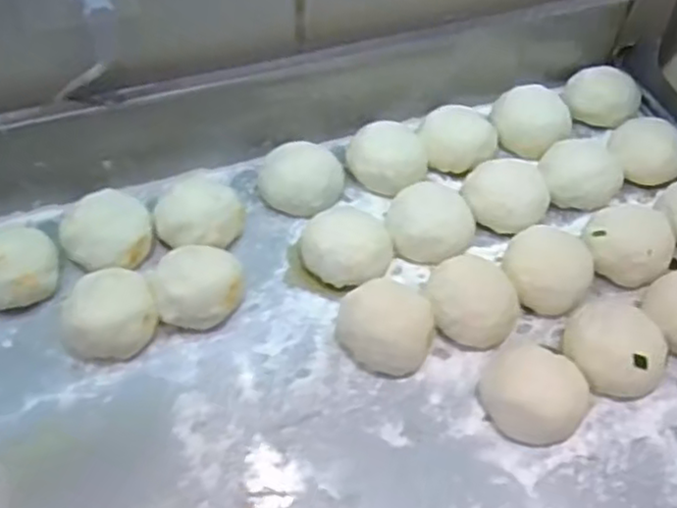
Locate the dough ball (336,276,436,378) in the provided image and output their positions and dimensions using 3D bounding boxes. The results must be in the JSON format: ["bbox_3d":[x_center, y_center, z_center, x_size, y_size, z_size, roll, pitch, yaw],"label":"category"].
[{"bbox_3d":[0.035,0.055,0.551,0.078,0.050,0.057,26,57,16],"label":"dough ball"}]

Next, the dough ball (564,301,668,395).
[{"bbox_3d":[0.213,0.071,0.550,0.069,0.037,0.071,0,54,0],"label":"dough ball"}]

